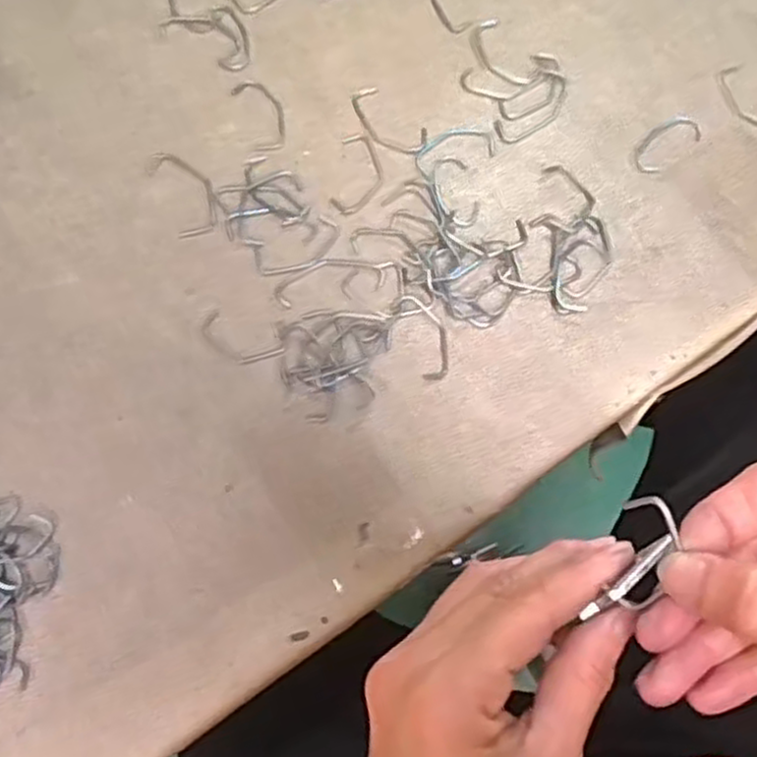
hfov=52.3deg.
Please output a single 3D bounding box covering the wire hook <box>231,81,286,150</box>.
[{"bbox_3d":[-0.054,-0.125,0.362,0.018,0.004,0.039,-22,78,-6],"label":"wire hook"}]

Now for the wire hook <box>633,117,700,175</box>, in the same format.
[{"bbox_3d":[0.134,-0.111,0.359,0.037,0.004,0.018,-38,80,-9],"label":"wire hook"}]

